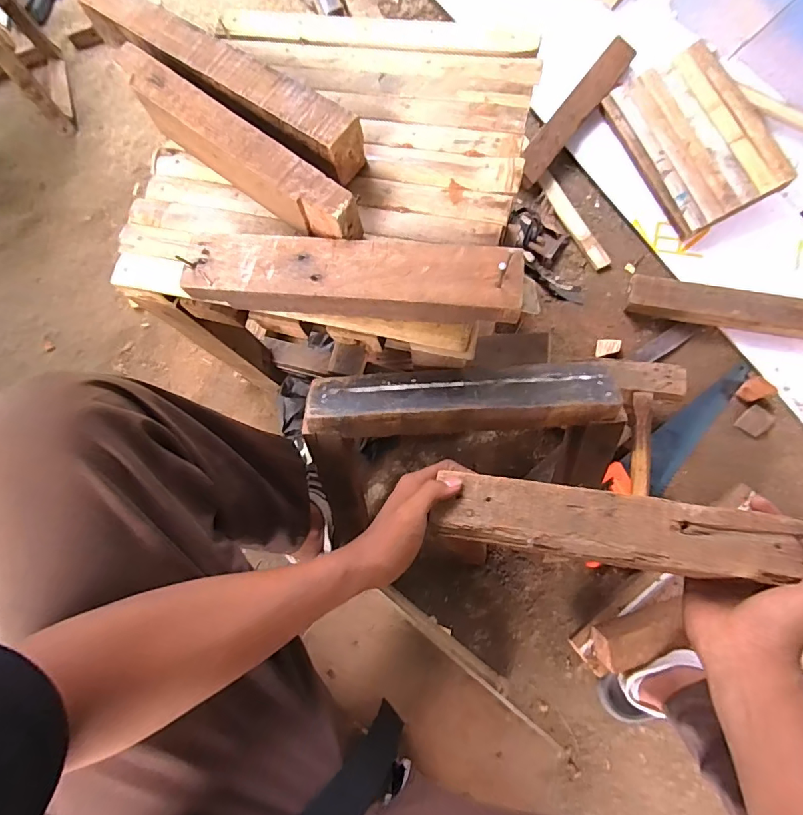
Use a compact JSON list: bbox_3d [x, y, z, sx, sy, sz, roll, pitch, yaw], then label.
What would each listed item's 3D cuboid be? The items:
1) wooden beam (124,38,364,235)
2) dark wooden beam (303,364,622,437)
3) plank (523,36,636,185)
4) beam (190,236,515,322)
[{"bbox_3d":[-0.166,-0.252,0.452,0.306,0.050,0.046,39,82,11],"label":"wooden beam"},{"bbox_3d":[0.057,-0.010,0.460,0.296,0.027,0.063,-3,77,2],"label":"dark wooden beam"},{"bbox_3d":[0.333,-0.566,0.894,0.055,0.029,0.311,38,90,12],"label":"plank"},{"bbox_3d":[-0.046,-0.117,0.422,0.300,0.041,0.067,7,77,5],"label":"beam"}]

